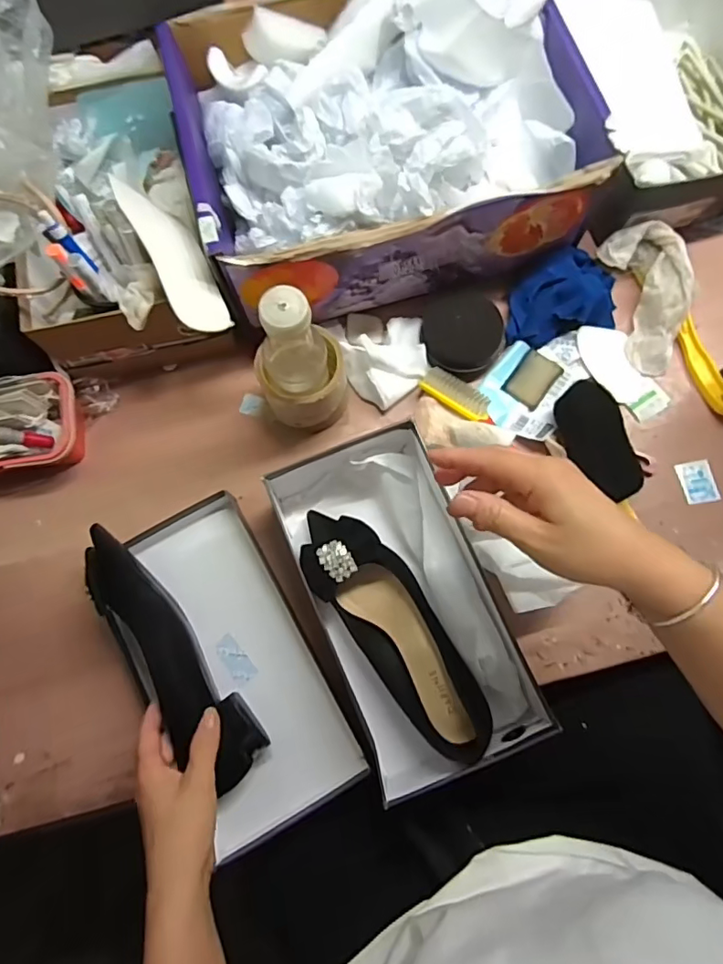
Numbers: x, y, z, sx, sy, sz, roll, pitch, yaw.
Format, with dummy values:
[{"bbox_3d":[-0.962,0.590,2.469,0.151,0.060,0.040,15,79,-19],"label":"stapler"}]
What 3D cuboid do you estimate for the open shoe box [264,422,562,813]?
[{"bbox_3d":[0.037,0.103,0.506,0.169,0.090,0.316,-23,77,-4],"label":"open shoe box"}]

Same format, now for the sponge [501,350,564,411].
[{"bbox_3d":[0.192,-0.115,0.600,0.043,0.012,0.059,39,80,10],"label":"sponge"}]

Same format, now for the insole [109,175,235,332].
[{"bbox_3d":[-0.177,-0.214,0.506,0.057,0.012,0.164,-23,82,-44],"label":"insole"}]

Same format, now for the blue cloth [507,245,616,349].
[{"bbox_3d":[0.220,-0.214,0.597,0.130,0.046,0.093,-15,76,-2],"label":"blue cloth"}]

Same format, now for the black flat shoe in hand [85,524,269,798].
[{"bbox_3d":[-0.179,0.157,0.496,0.060,0.059,0.252,-36,83,-7],"label":"black flat shoe in hand"}]

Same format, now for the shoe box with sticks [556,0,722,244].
[{"bbox_3d":[0.378,-0.476,0.637,0.244,0.094,0.357,-7,76,0],"label":"shoe box with sticks"}]

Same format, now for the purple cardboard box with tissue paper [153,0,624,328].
[{"bbox_3d":[0.019,-0.377,0.572,0.403,0.155,0.321,-12,76,-1],"label":"purple cardboard box with tissue paper"}]

